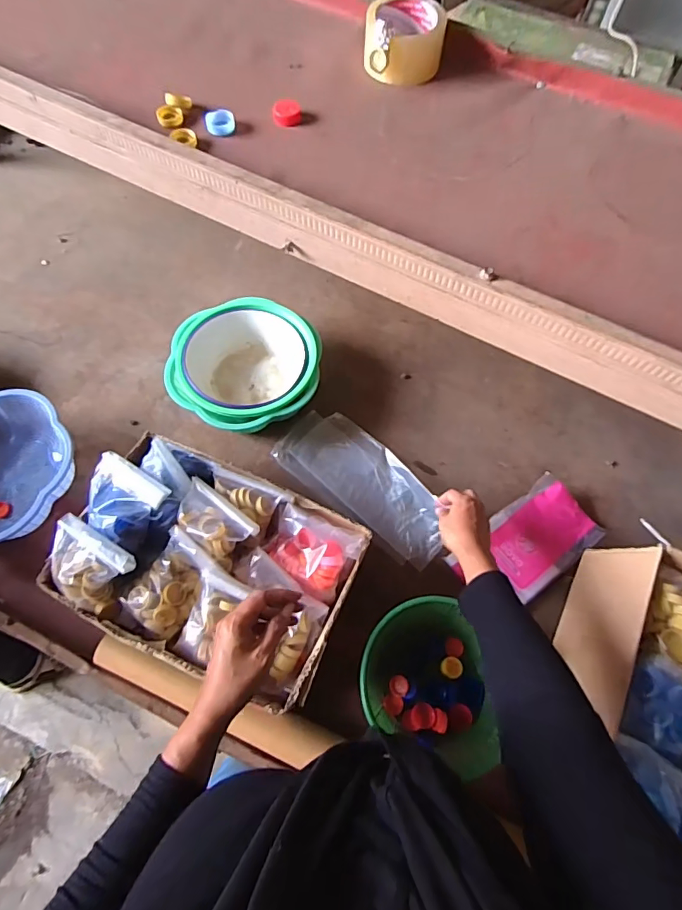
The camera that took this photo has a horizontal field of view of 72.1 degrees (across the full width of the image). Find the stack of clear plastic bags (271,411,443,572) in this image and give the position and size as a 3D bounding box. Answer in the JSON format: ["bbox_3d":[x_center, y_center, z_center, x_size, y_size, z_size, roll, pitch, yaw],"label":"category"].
[{"bbox_3d":[0.042,0.045,0.797,0.317,0.021,0.133,38,82,15],"label":"stack of clear plastic bags"}]

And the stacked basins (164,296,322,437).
[{"bbox_3d":[-0.165,-0.151,0.826,0.246,0.094,0.236,1,65,-3],"label":"stacked basins"}]

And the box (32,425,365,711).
[{"bbox_3d":[-0.176,0.149,0.653,0.365,0.163,0.246,23,66,7],"label":"box"}]

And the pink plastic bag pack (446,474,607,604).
[{"bbox_3d":[0.304,0.146,0.758,0.231,0.032,0.130,-36,72,-18],"label":"pink plastic bag pack"}]

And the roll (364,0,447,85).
[{"bbox_3d":[0.079,-0.529,0.599,0.102,0.057,0.093,1,65,-3],"label":"roll"}]

